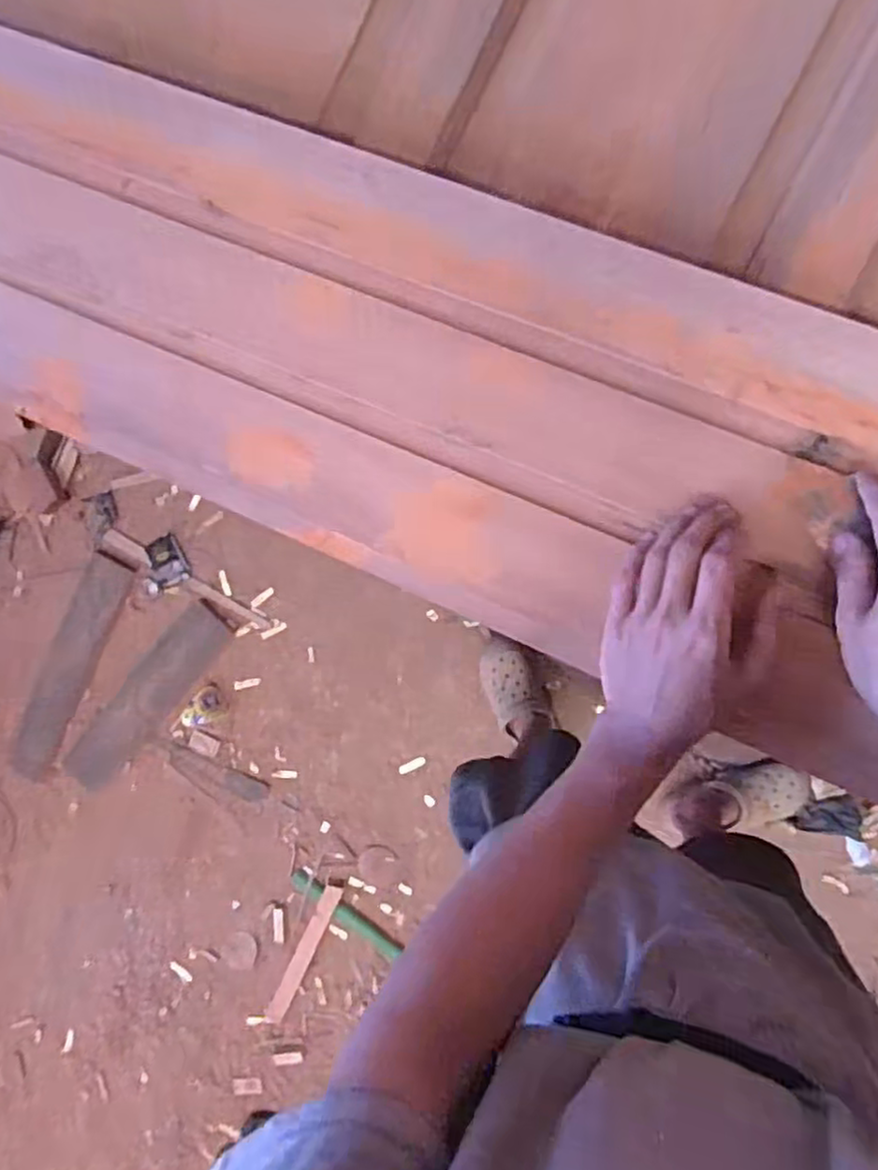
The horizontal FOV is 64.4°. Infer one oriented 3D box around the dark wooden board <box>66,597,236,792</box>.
[{"bbox_3d":[-0.655,0.257,1.572,0.128,0.028,0.518,41,99,3],"label":"dark wooden board"}]

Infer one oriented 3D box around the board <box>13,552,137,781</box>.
[{"bbox_3d":[-0.854,0.189,1.608,0.135,0.020,0.538,27,95,13],"label":"board"}]

